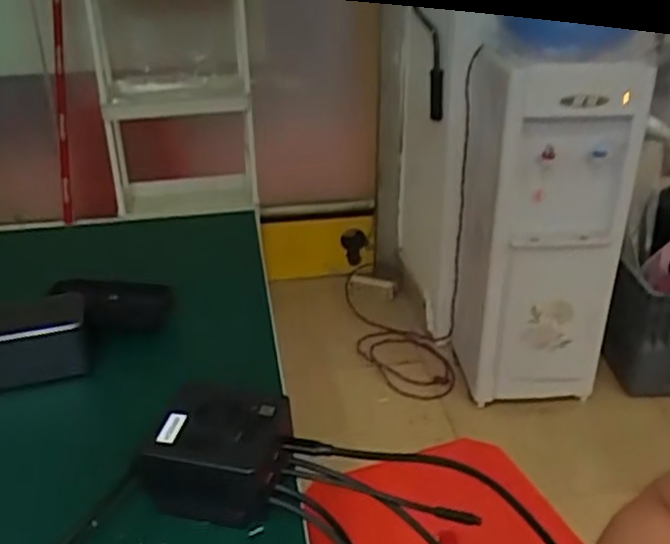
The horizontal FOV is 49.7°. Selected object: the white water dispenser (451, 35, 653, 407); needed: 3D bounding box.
[{"bbox_3d":[0.479,-0.130,1.728,0.316,0.796,0.379,-2,28,-3],"label":"white water dispenser"}]

